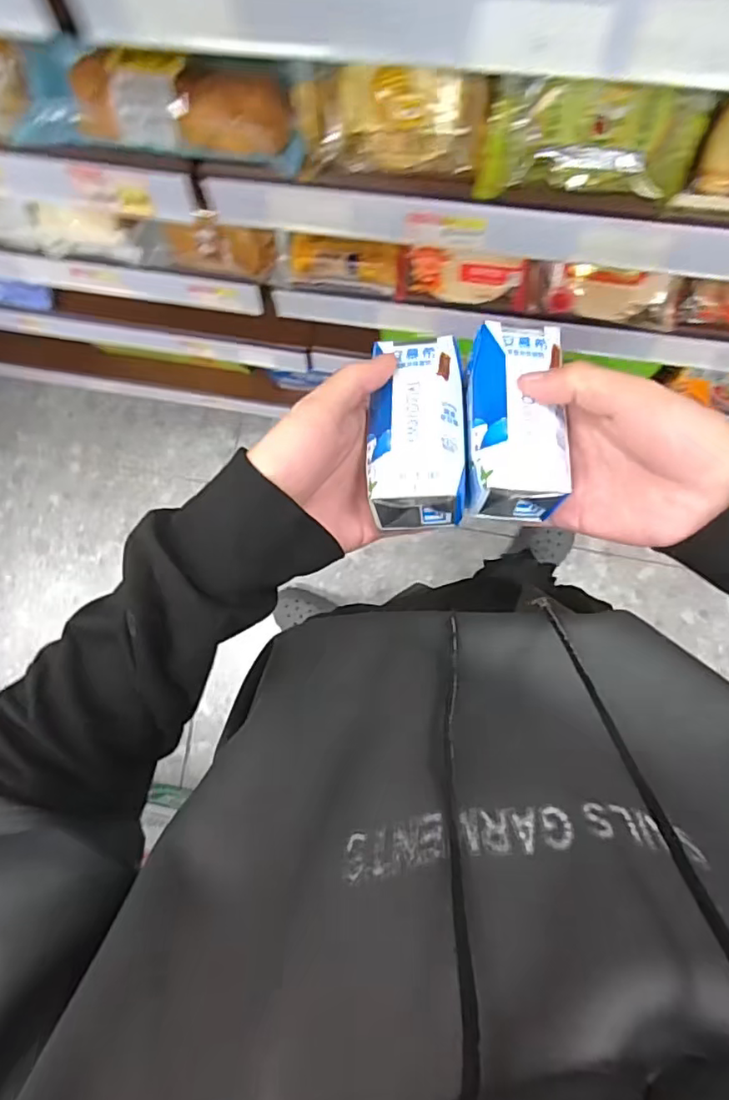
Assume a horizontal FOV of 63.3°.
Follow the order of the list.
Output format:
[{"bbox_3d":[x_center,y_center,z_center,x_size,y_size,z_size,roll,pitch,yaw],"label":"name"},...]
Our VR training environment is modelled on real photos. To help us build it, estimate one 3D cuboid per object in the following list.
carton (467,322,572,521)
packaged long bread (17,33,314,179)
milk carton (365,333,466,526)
[{"bbox_3d":[0.080,-0.067,0.317,0.049,0.038,0.105,-1,76,7],"label":"carton"},{"bbox_3d":[-0.164,-0.351,0.457,0.243,0.051,0.062,11,93,6],"label":"packaged long bread"},{"bbox_3d":[0.029,-0.064,0.319,0.049,0.032,0.106,2,76,7],"label":"milk carton"}]

